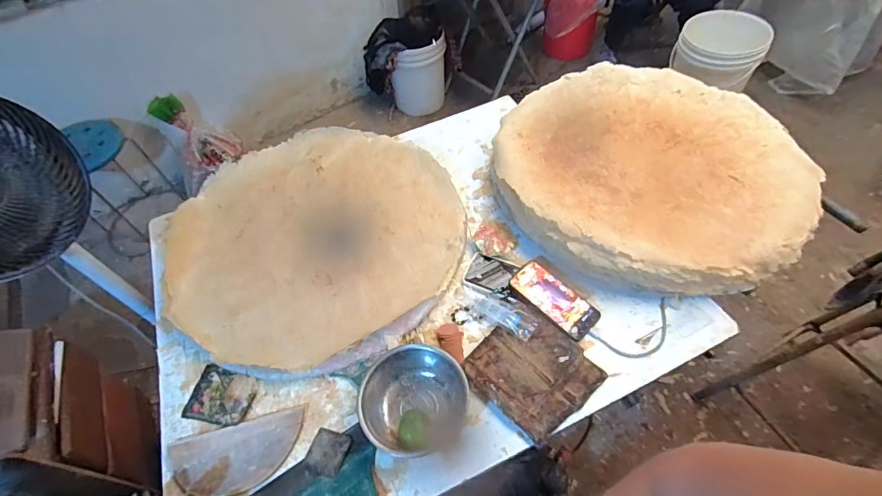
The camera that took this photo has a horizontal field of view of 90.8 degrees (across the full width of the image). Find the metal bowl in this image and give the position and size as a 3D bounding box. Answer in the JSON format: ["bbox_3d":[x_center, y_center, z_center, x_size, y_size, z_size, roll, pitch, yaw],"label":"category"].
[{"bbox_3d":[-0.041,0.240,0.680,0.165,0.068,0.154,-3,53,4],"label":"metal bowl"}]

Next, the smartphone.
[{"bbox_3d":[0.201,0.090,0.781,0.074,0.014,0.160,-38,63,-20],"label":"smartphone"}]

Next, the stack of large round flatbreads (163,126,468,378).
[{"bbox_3d":[-0.257,-0.037,0.908,0.575,0.036,0.593,-18,54,-8],"label":"stack of large round flatbreads"}]

